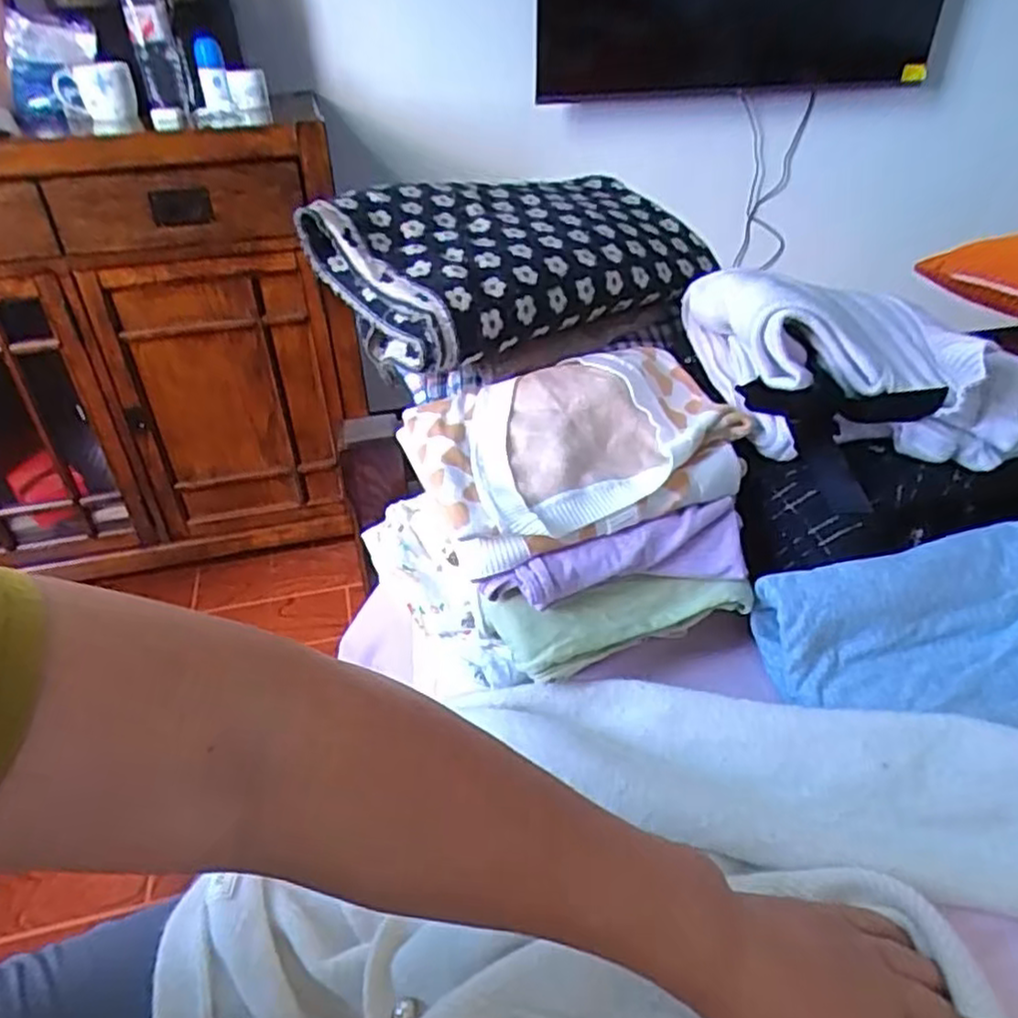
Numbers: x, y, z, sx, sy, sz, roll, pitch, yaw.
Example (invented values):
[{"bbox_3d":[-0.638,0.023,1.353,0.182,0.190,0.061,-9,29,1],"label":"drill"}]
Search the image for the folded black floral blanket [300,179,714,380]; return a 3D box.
[{"bbox_3d":[0.017,-0.225,0.628,0.318,0.083,0.195,-23,41,-26],"label":"folded black floral blanket"}]

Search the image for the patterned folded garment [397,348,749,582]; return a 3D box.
[{"bbox_3d":[0.052,-0.048,0.536,0.236,0.067,0.143,-15,38,-17],"label":"patterned folded garment"}]

